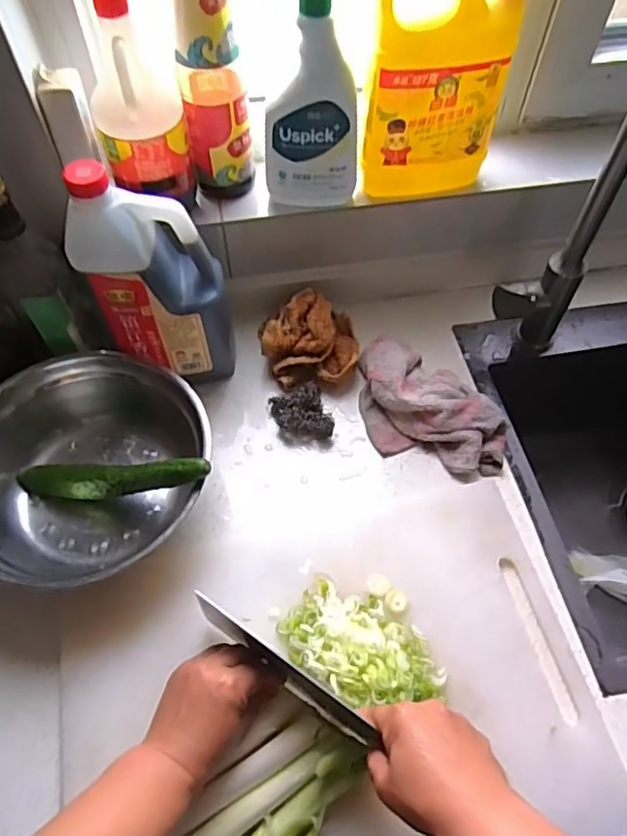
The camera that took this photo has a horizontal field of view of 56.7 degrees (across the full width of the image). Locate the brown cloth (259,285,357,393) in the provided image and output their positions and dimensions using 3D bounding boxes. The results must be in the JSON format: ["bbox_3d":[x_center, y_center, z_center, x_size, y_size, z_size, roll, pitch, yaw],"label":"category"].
[{"bbox_3d":[-0.006,-0.095,0.721,0.123,0.075,0.102,3,58,1],"label":"brown cloth"}]

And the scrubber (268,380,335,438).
[{"bbox_3d":[-0.014,-0.003,0.691,0.064,0.034,0.071,-14,60,-10],"label":"scrubber"}]

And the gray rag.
[{"bbox_3d":[0.128,-0.009,0.684,0.120,0.051,0.207,-39,67,-22],"label":"gray rag"}]

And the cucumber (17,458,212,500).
[{"bbox_3d":[-0.210,0.063,0.603,0.246,0.035,0.029,-6,55,24],"label":"cucumber"}]

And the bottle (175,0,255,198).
[{"bbox_3d":[-0.106,-0.367,0.604,0.071,0.263,0.085,-8,59,-6],"label":"bottle"}]

